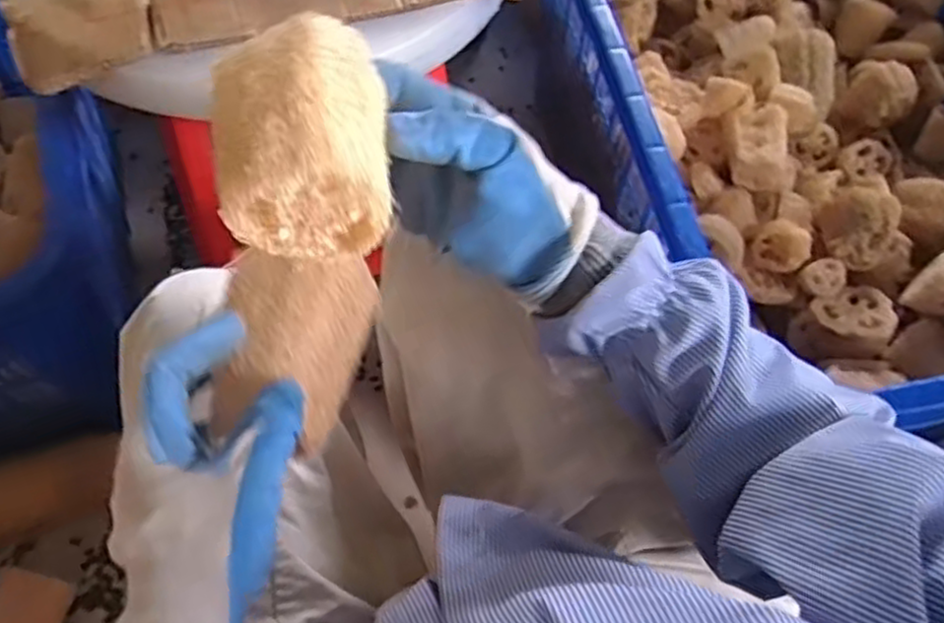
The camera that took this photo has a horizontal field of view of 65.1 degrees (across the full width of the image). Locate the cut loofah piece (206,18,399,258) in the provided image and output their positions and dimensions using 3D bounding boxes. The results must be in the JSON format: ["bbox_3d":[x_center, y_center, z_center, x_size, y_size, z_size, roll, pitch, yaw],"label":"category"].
[{"bbox_3d":[-0.073,-0.075,0.319,0.069,0.058,0.085,-8,62,-8],"label":"cut loofah piece"}]

